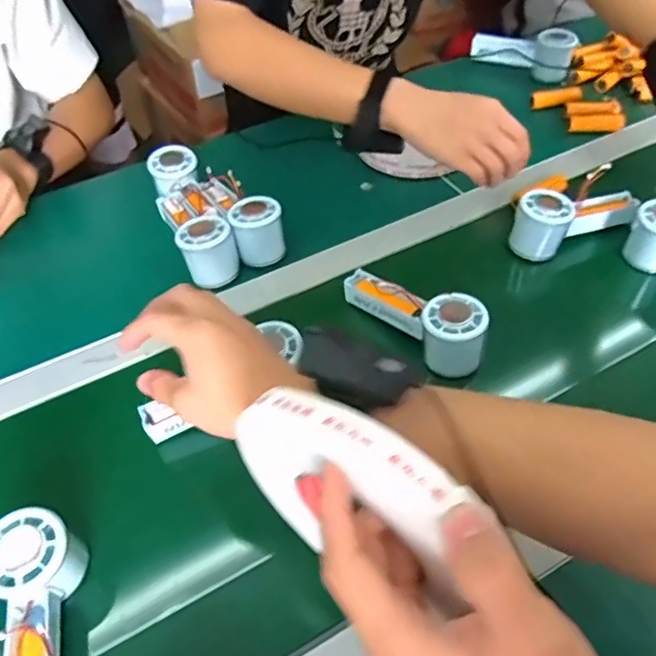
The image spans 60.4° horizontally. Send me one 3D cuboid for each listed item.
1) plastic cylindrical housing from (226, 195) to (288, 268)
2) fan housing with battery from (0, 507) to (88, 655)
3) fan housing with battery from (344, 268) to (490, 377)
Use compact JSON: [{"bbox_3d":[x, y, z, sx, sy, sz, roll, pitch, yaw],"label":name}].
[{"bbox_3d":[-0.078,-0.108,0.623,0.057,0.059,0.053,-10,51,-5],"label":"plastic cylindrical housing"},{"bbox_3d":[-0.201,0.202,0.373,0.052,0.054,0.146,-9,51,-5],"label":"fan housing with battery"},{"bbox_3d":[0.083,-0.016,0.545,0.052,0.067,0.148,-36,58,-24],"label":"fan housing with battery"}]

